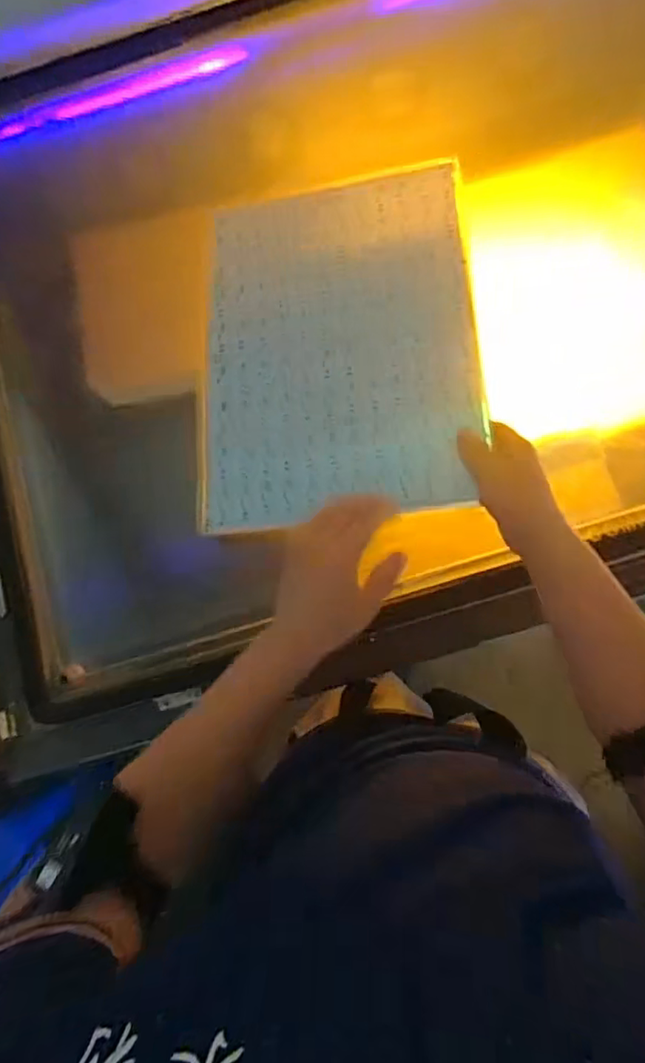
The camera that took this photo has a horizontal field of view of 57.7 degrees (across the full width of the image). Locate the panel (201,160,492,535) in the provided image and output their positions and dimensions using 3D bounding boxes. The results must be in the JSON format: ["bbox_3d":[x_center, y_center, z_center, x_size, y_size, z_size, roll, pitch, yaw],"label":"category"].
[{"bbox_3d":[0.011,-0.203,0.624,0.291,0.011,0.389,-6,76,13],"label":"panel"}]

